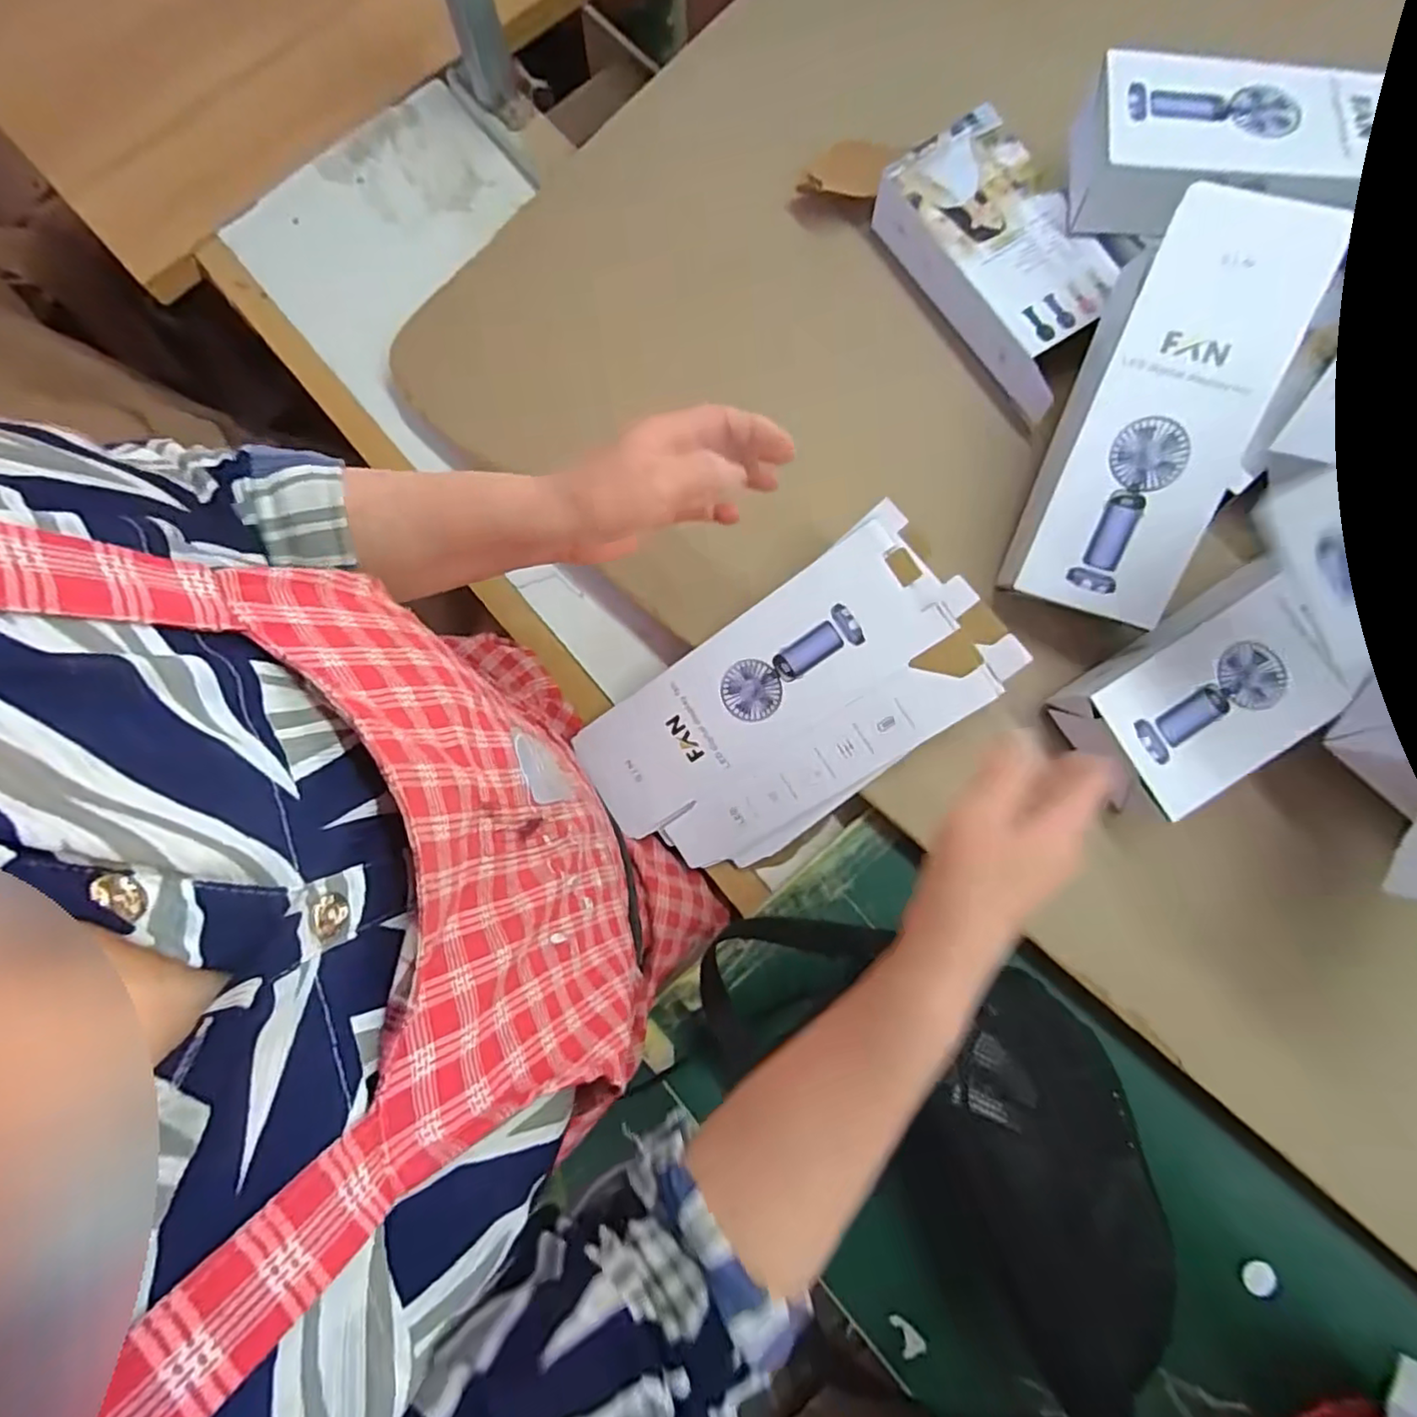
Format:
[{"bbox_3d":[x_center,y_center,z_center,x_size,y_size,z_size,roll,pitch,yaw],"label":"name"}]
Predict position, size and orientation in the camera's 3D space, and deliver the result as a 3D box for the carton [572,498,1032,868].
[{"bbox_3d":[0.054,0.004,0.480,0.300,0.006,0.154,-35,88,18],"label":"carton"}]

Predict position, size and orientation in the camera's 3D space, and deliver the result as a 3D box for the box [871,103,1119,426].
[{"bbox_3d":[0.229,-0.341,0.509,0.101,0.057,0.215,-35,81,-5],"label":"box"}]

